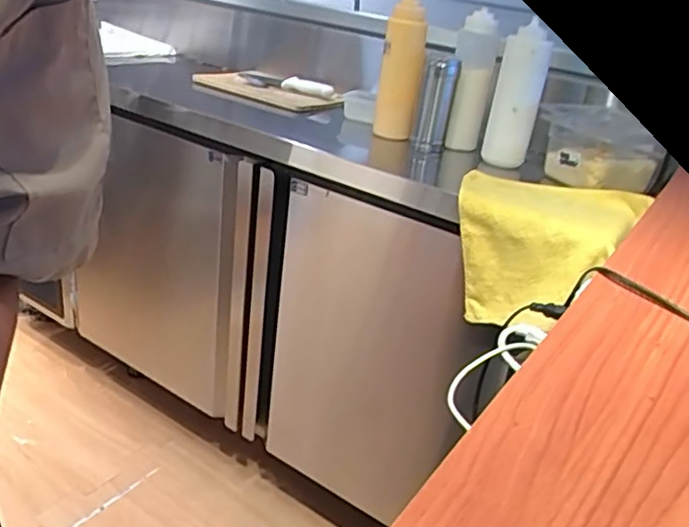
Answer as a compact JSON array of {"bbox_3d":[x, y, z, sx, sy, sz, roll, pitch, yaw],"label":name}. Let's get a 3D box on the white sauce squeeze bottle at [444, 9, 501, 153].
[{"bbox_3d":[0.217,-0.312,1.057,0.069,0.219,0.050,11,26,6],"label":"white sauce squeeze bottle"}]

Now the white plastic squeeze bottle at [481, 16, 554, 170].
[{"bbox_3d":[0.281,-0.268,1.003,0.075,0.211,0.066,13,26,11],"label":"white plastic squeeze bottle"}]

